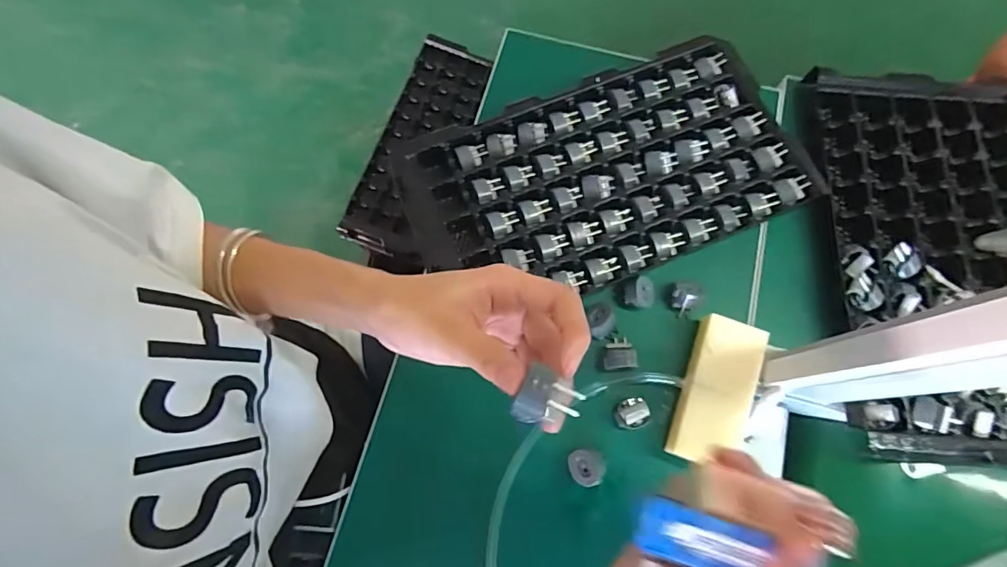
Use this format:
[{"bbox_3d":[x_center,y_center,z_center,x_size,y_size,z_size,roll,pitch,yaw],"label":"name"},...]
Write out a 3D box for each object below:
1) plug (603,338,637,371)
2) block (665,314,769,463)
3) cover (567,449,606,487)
[{"bbox_3d":[0.098,0.060,0.428,0.027,0.014,0.026,-4,75,-1],"label":"plug"},{"bbox_3d":[0.175,0.089,0.414,0.054,0.028,0.116,19,76,5],"label":"block"},{"bbox_3d":[0.067,0.149,0.408,0.028,0.020,0.028,0,75,0],"label":"cover"}]

